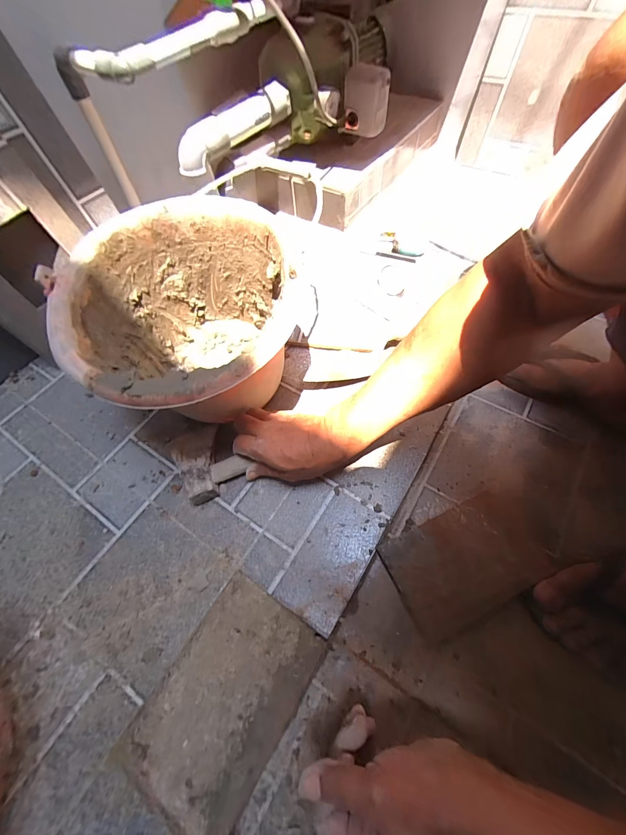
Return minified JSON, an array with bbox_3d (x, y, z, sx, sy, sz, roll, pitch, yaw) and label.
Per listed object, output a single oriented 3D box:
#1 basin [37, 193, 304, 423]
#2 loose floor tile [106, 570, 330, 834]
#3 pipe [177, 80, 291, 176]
[{"bbox_3d":[-0.147,-0.100,0.436,0.259,0.210,0.267,-1,61,2],"label":"basin"},{"bbox_3d":[-0.089,0.291,0.341,0.131,0.013,0.192,29,66,18],"label":"loose floor tile"},{"bbox_3d":[-0.132,-0.515,0.569,0.043,0.052,0.276,29,64,20],"label":"pipe"}]

